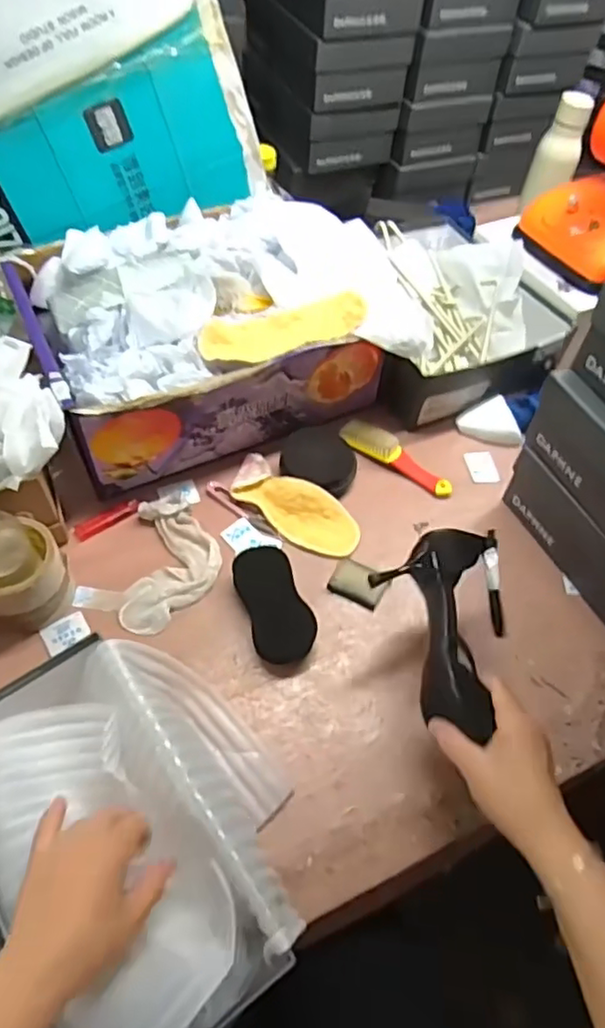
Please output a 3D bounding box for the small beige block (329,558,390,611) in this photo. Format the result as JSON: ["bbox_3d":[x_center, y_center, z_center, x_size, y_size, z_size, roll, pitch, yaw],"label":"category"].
[{"bbox_3d":[0.063,0.075,0.689,0.058,0.007,0.047,25,56,14],"label":"small beige block"}]

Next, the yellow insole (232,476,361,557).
[{"bbox_3d":[-0.004,-0.003,0.728,0.148,0.022,0.067,25,56,13],"label":"yellow insole"}]

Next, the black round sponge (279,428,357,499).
[{"bbox_3d":[0.022,-0.065,0.770,0.092,0.022,0.084,24,56,13],"label":"black round sponge"}]

